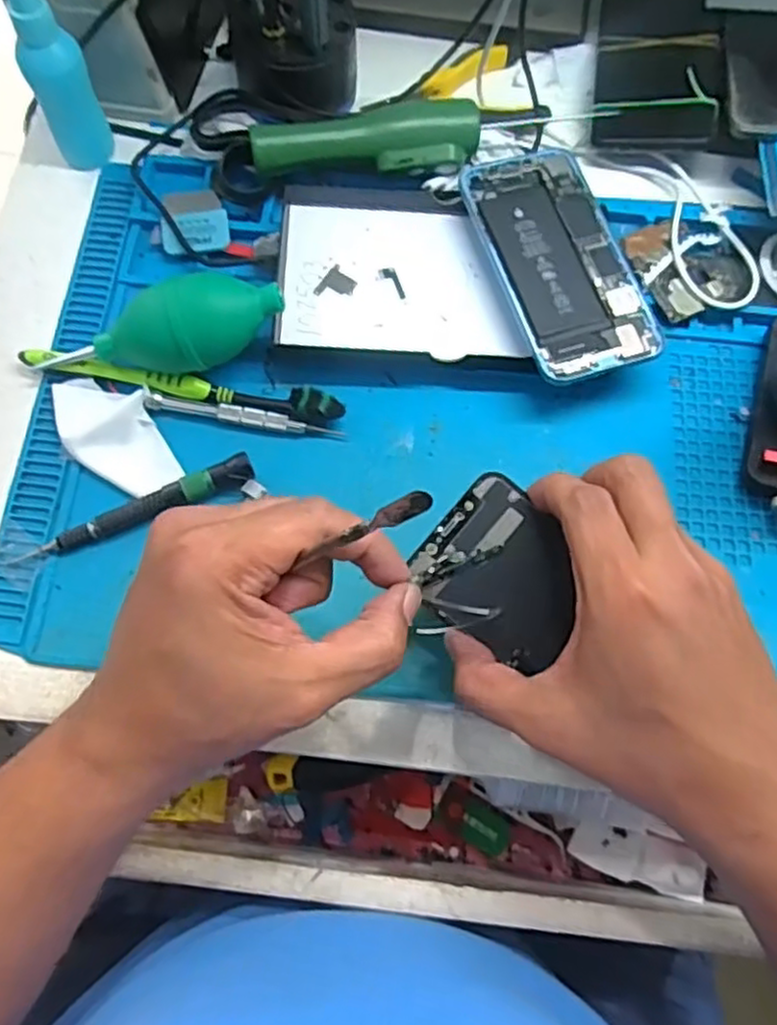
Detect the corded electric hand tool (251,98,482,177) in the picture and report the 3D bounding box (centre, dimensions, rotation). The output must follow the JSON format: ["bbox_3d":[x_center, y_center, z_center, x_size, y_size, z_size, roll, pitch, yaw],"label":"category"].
[{"bbox_3d":[-0.013,-0.221,0.433,0.133,0.034,0.033,-10,71,-5],"label":"corded electric hand tool"}]

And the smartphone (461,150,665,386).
[{"bbox_3d":[0.097,-0.145,0.410,0.073,0.004,0.149,-15,73,-9],"label":"smartphone"}]

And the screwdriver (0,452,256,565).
[{"bbox_3d":[-0.134,0.000,0.376,0.131,0.013,0.014,-22,73,-8],"label":"screwdriver"}]

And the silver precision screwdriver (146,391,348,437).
[{"bbox_3d":[-0.079,-0.053,0.398,0.107,0.012,0.011,10,71,2],"label":"silver precision screwdriver"}]

